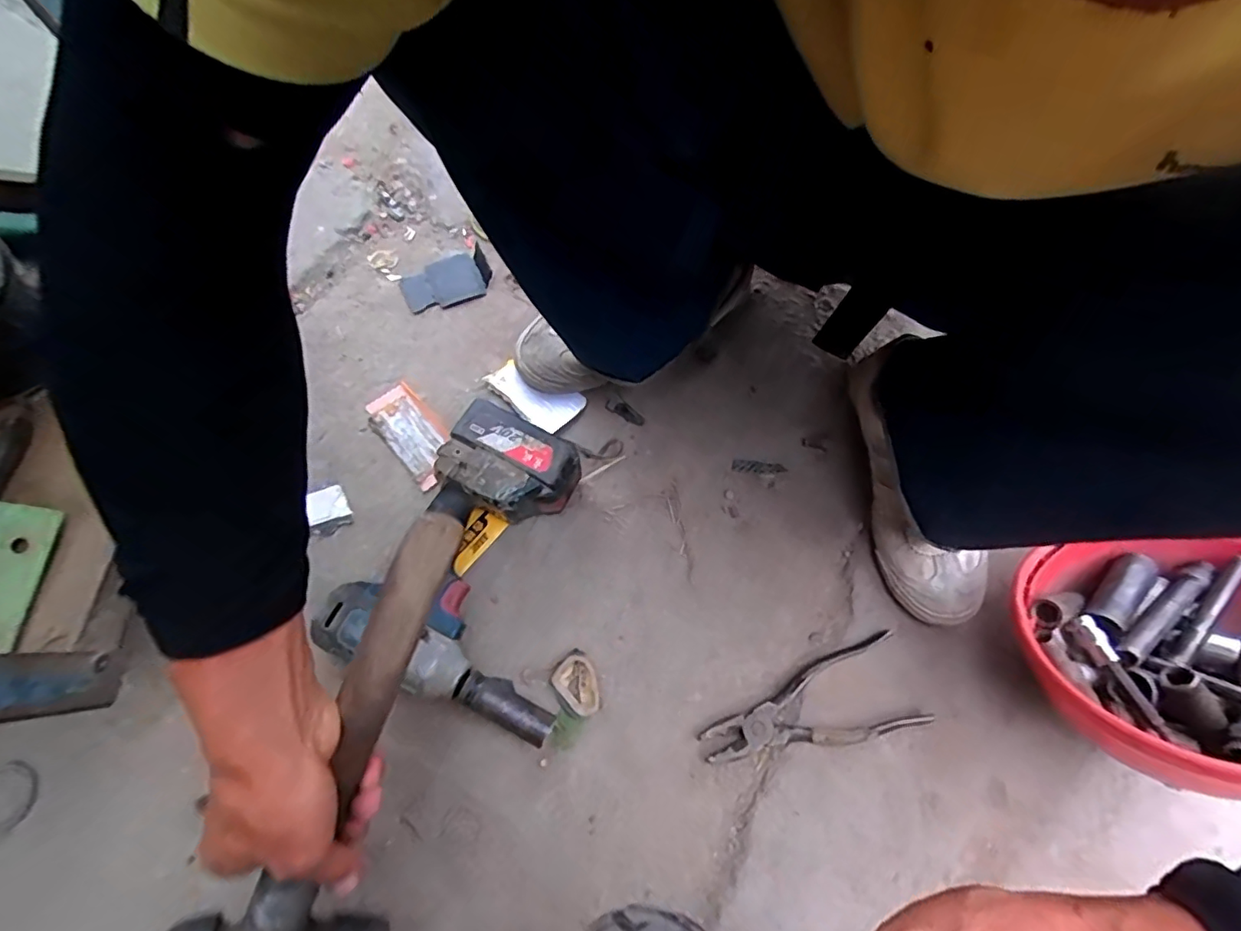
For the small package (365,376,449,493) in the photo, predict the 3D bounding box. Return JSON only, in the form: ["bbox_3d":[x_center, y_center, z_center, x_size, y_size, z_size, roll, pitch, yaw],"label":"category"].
[{"bbox_3d":[-0.209,-0.034,0.564,0.053,0.008,0.112,-38,74,-15],"label":"small package"}]

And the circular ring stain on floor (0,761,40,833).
[{"bbox_3d":[-0.478,0.258,0.437,0.043,0.004,0.051,33,71,-6],"label":"circular ring stain on floor"}]

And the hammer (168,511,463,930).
[{"bbox_3d":[-0.179,0.185,0.336,0.104,0.036,0.330,11,96,-23],"label":"hammer"}]

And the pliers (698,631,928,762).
[{"bbox_3d":[0.163,0.210,0.490,0.189,0.018,0.076,-14,69,-7],"label":"pliers"}]

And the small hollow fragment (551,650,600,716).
[{"bbox_3d":[-0.035,0.188,0.484,0.036,0.016,0.049,-38,74,-15],"label":"small hollow fragment"}]

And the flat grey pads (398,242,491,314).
[{"bbox_3d":[-0.196,-0.208,0.636,0.098,0.014,0.064,-26,71,-12],"label":"flat grey pads"}]

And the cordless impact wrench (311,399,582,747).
[{"bbox_3d":[-0.109,0.085,0.488,0.194,0.083,0.231,24,69,8],"label":"cordless impact wrench"}]

